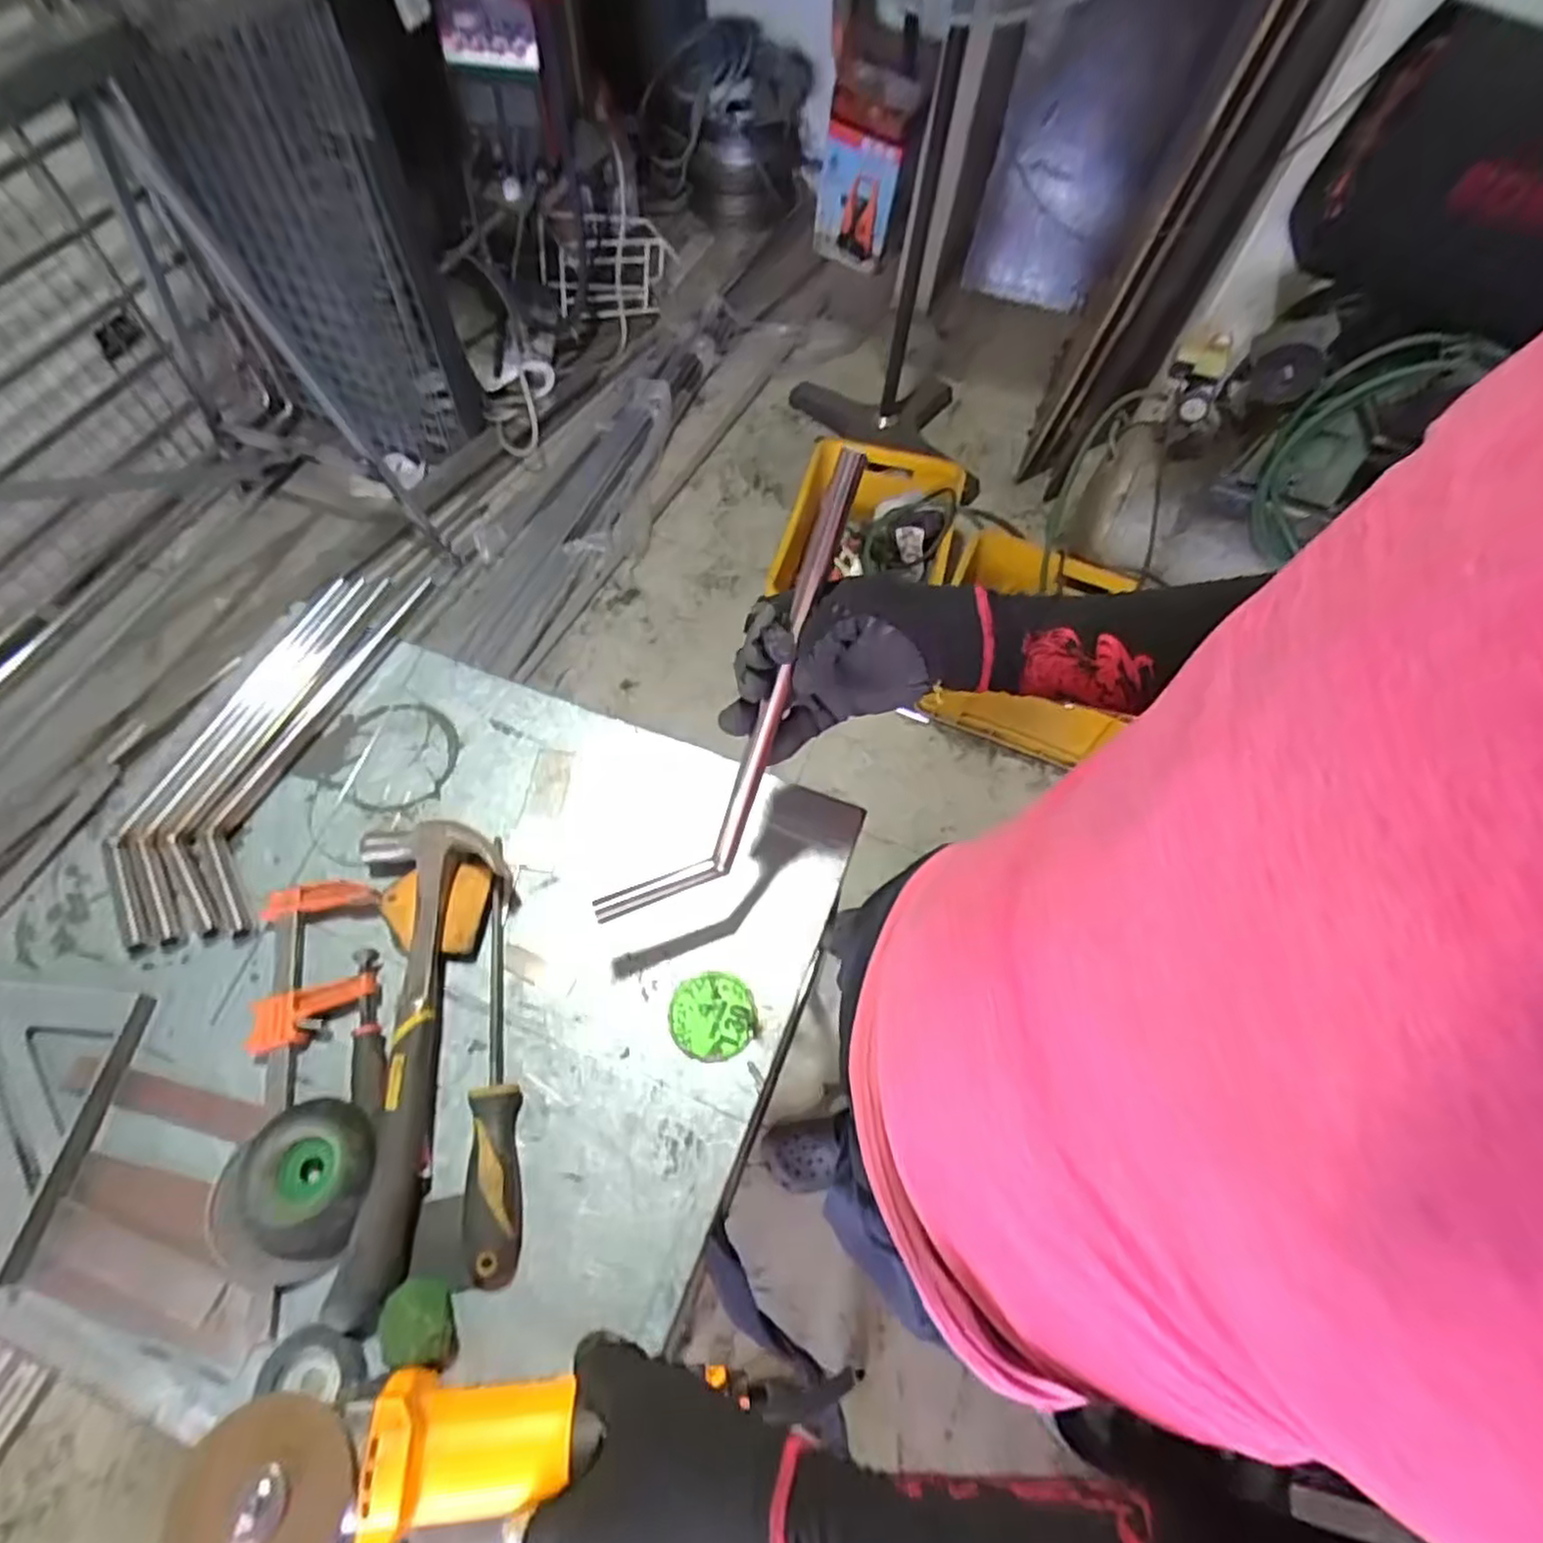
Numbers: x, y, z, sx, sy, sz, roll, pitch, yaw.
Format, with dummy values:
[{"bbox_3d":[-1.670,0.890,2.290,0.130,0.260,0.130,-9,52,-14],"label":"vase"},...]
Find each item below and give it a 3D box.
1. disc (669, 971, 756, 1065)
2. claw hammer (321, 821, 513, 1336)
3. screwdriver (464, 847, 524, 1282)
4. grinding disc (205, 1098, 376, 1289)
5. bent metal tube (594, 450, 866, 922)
[{"bbox_3d":[-0.045,0.186,0.566,0.063,0.007,0.064,1,62,-2],"label":"disc"},{"bbox_3d":[-0.246,0.187,0.525,0.105,0.033,0.328,-7,63,-6],"label":"claw hammer"},{"bbox_3d":[-0.195,0.195,0.539,0.039,0.031,0.296,-4,62,-4],"label":"screwdriver"},{"bbox_3d":[-0.309,0.272,0.484,0.101,0.050,0.102,1,62,-2],"label":"grinding disc"},{"bbox_3d":[-0.010,-0.041,0.517,0.068,0.021,0.356,28,98,-14],"label":"bent metal tube"}]

